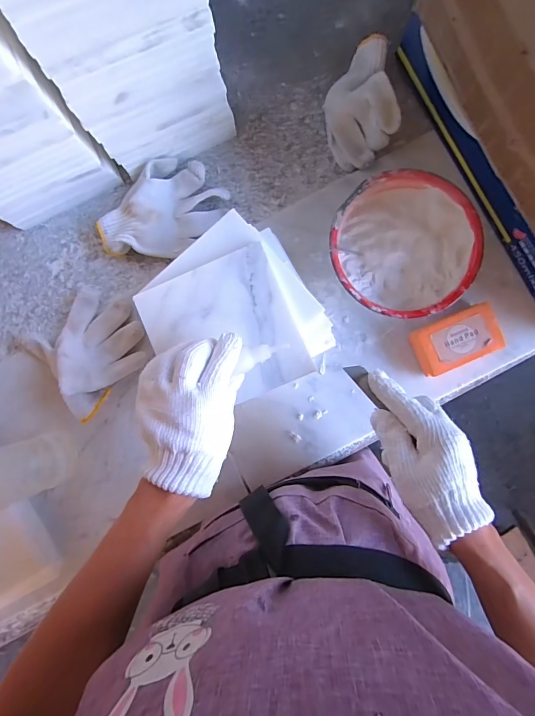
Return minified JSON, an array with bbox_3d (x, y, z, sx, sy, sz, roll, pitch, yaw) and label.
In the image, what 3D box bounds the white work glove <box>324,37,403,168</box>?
[{"bbox_3d":[0.112,-0.322,0.457,0.081,0.070,0.151,-6,86,3],"label":"white work glove"}]

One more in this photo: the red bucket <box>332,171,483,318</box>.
[{"bbox_3d":[0.160,-0.130,0.449,0.165,0.057,0.162,0,89,5],"label":"red bucket"}]

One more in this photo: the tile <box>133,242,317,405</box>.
[{"bbox_3d":[-0.047,-0.027,0.393,0.149,0.005,0.151,-23,86,1],"label":"tile"}]

